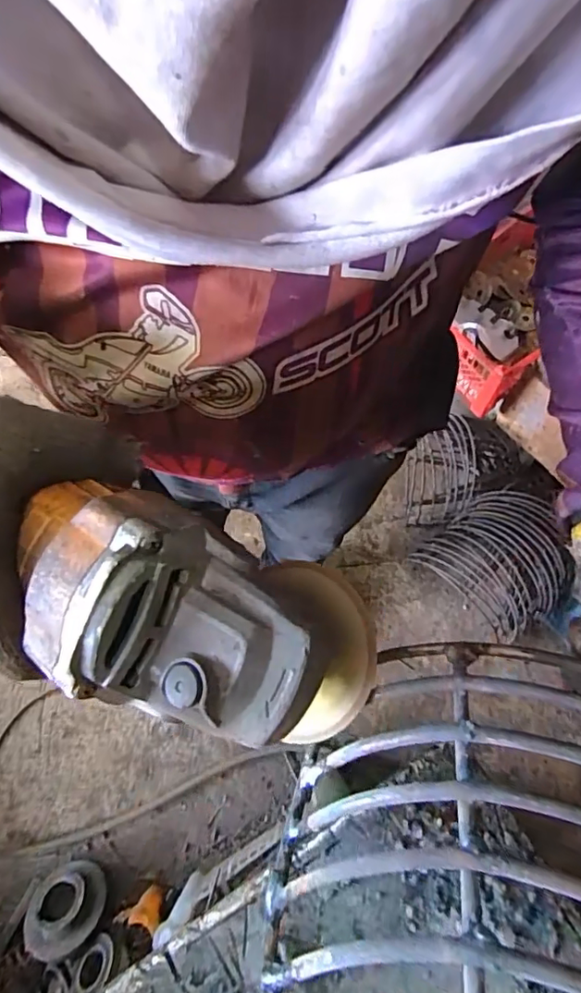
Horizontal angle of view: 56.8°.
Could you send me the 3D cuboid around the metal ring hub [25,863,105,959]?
[{"bbox_3d":[-0.383,0.695,0.909,0.135,0.045,0.135,-22,27,-12],"label":"metal ring hub"}]

